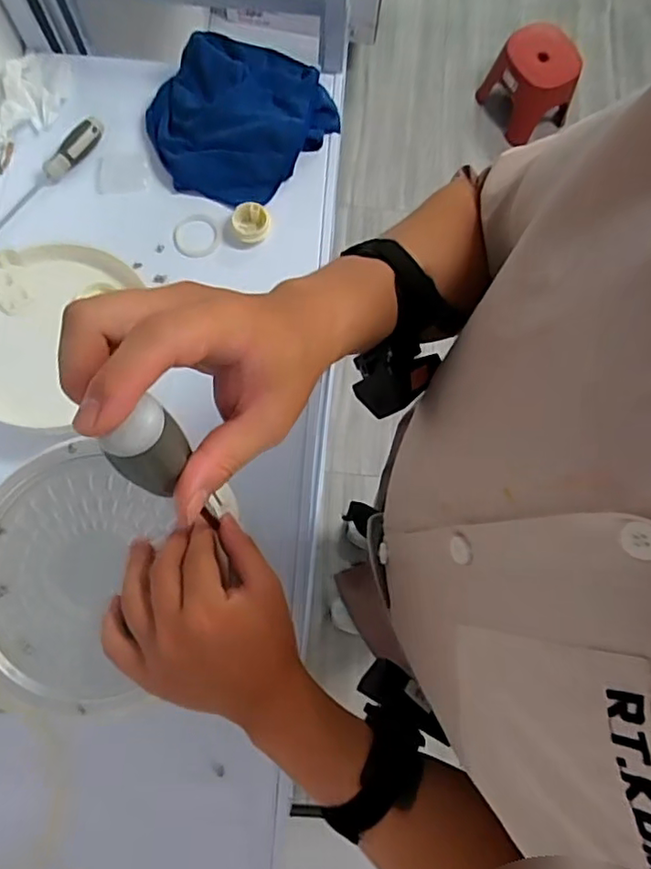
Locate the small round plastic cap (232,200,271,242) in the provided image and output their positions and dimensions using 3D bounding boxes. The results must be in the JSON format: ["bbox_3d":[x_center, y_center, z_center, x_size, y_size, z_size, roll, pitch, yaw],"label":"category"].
[{"bbox_3d":[-0.087,-0.249,0.683,0.036,0.022,0.041,-43,81,-11],"label":"small round plastic cap"}]

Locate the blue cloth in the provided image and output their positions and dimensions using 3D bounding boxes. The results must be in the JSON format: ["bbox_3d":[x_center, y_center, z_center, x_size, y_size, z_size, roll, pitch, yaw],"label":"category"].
[{"bbox_3d":[-0.109,-0.386,0.706,0.186,0.047,0.214,40,78,7],"label":"blue cloth"}]

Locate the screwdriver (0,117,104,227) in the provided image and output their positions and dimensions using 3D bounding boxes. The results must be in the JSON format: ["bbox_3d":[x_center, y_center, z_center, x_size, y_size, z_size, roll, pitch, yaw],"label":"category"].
[{"bbox_3d":[-0.336,-0.308,0.691,0.030,0.027,0.184,43,79,8],"label":"screwdriver"}]

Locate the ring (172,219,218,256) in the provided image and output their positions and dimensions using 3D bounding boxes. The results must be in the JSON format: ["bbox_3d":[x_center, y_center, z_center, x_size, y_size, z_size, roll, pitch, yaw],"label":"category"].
[{"bbox_3d":[-0.155,-0.235,0.696,0.052,0.007,0.047,-20,78,-6],"label":"ring"}]

